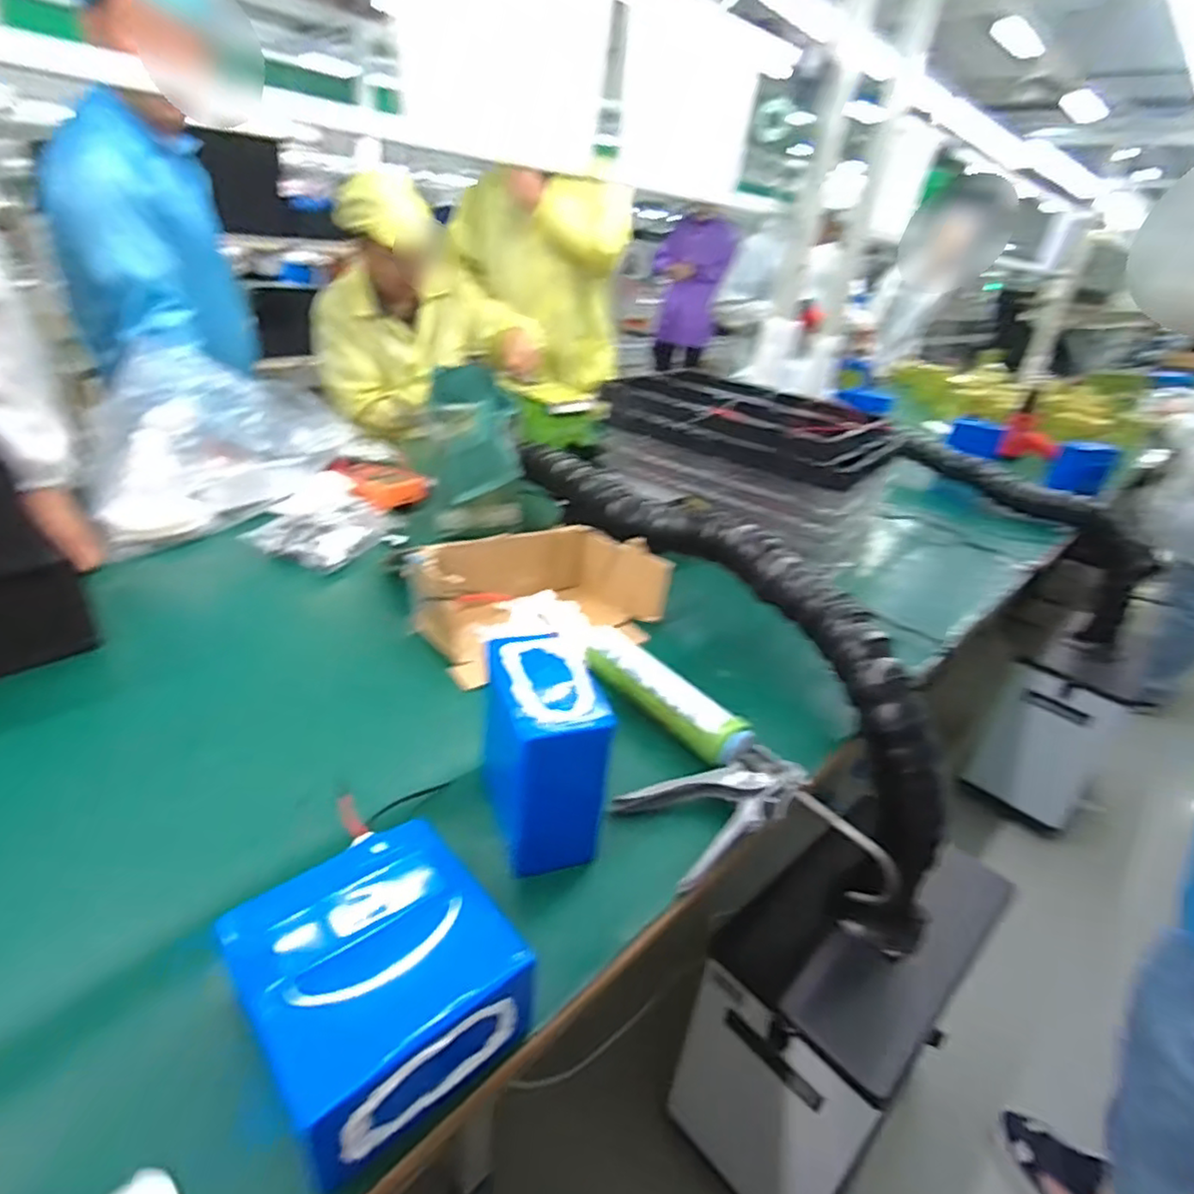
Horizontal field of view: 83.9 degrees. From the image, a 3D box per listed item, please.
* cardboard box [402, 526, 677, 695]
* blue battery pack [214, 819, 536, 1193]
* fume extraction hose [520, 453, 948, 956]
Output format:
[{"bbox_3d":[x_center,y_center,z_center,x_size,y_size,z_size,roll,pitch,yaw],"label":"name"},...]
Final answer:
[{"bbox_3d":[-0.079,-0.003,0.890,0.289,0.105,0.192,-14,34,-34],"label":"cardboard box"},{"bbox_3d":[-0.141,0.248,0.425,0.143,0.094,0.152,-19,37,-40],"label":"blue battery pack"},{"bbox_3d":[0.168,0.050,0.952,0.113,0.337,0.915,-18,58,-39],"label":"fume extraction hose"}]

